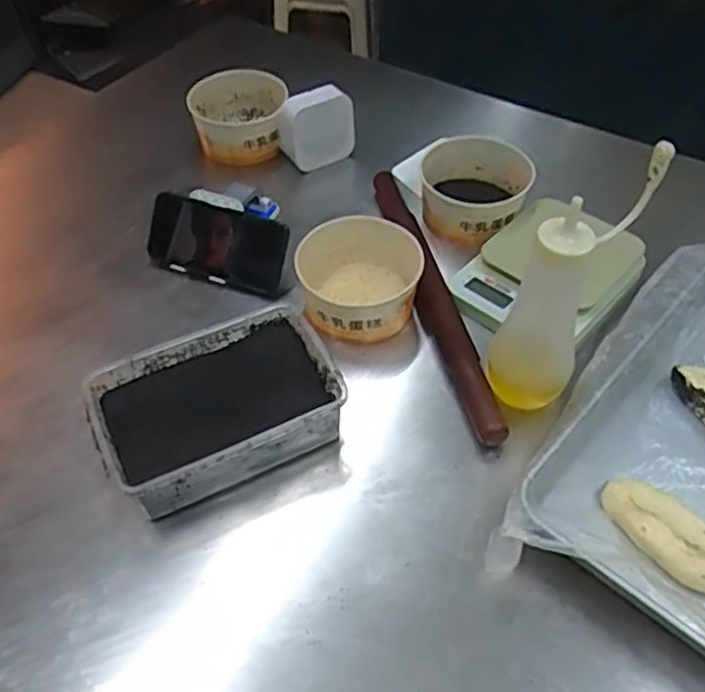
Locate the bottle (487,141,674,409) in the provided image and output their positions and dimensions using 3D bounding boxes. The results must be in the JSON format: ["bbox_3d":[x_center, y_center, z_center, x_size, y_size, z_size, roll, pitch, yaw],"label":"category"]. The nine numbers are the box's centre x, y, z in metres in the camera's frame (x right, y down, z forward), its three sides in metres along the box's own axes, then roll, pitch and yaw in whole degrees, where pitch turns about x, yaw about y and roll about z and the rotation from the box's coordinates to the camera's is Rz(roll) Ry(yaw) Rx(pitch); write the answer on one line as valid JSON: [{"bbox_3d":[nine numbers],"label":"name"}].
[{"bbox_3d":[0.176,-0.049,0.590,0.080,0.223,0.093,28,55,22],"label":"bottle"}]

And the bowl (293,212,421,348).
[{"bbox_3d":[0.006,-0.067,0.729,0.122,0.071,0.129,0,50,1],"label":"bowl"}]

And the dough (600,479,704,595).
[{"bbox_3d":[0.257,0.149,0.562,0.047,0.024,0.111,-30,56,-22],"label":"dough"}]

